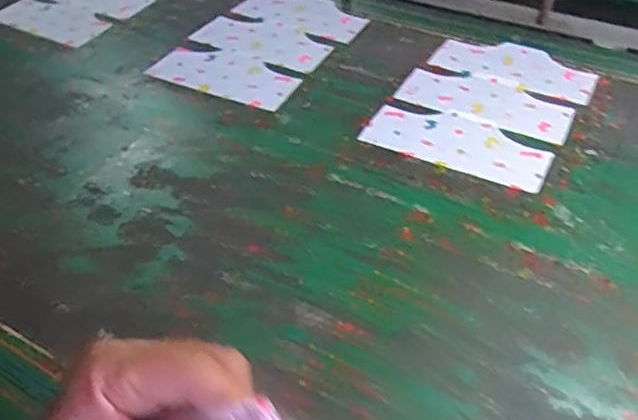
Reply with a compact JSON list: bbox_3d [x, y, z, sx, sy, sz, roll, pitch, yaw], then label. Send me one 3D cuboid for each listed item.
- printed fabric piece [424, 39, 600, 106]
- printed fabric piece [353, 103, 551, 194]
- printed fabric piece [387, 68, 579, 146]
[{"bbox_3d":[0.399,-0.297,1.196,0.315,0.009,0.162,19,48,21],"label":"printed fabric piece"},{"bbox_3d":[0.239,-0.119,1.015,0.312,0.009,0.135,20,49,22],"label":"printed fabric piece"},{"bbox_3d":[0.312,-0.207,1.104,0.311,0.009,0.148,19,44,18],"label":"printed fabric piece"}]

